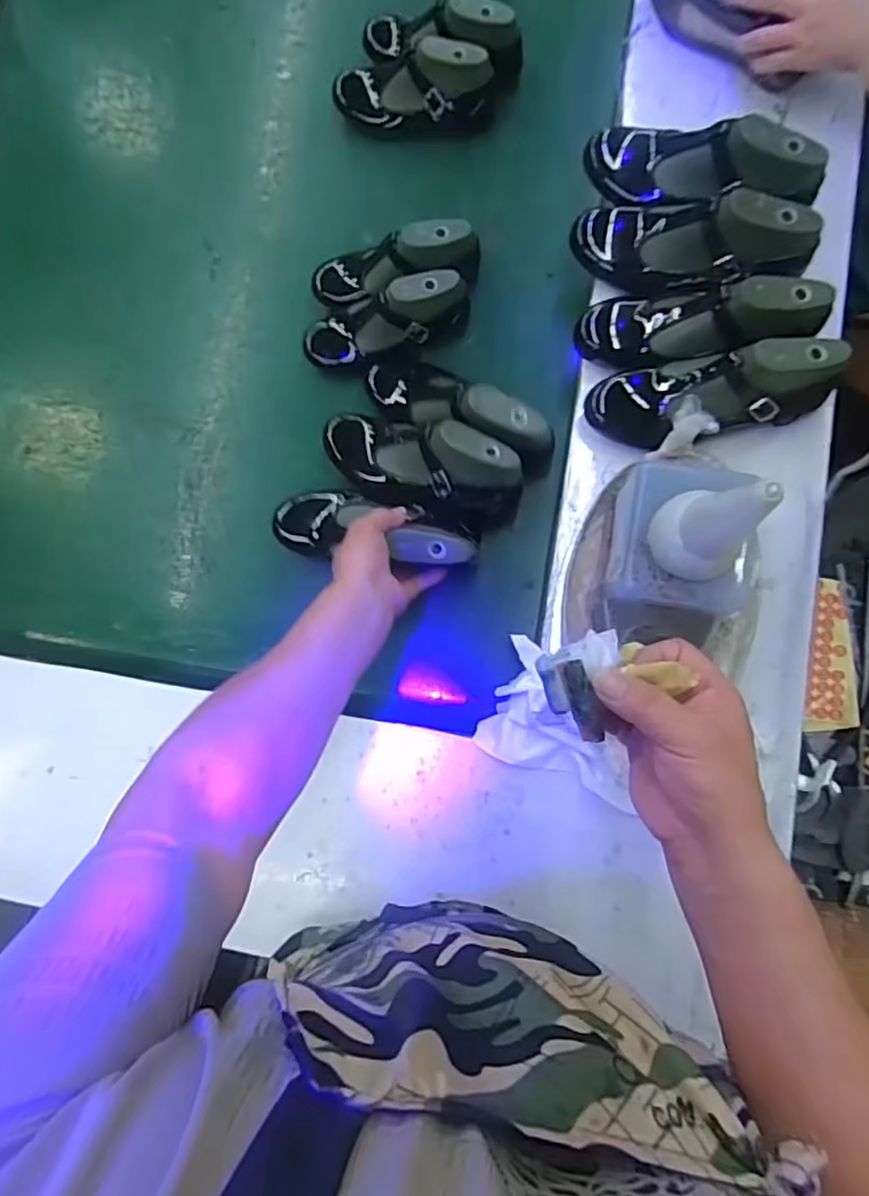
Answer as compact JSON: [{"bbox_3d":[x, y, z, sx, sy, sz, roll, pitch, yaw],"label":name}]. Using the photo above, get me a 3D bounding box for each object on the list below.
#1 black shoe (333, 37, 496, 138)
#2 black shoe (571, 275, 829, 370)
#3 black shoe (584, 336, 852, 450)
[{"bbox_3d":[-0.022,-0.597,0.749,0.206,0.087,0.063,3,83,6],"label":"black shoe"},{"bbox_3d":[0.248,-0.268,0.606,0.227,0.083,0.077,-1,83,20],"label":"black shoe"},{"bbox_3d":[0.264,-0.193,0.613,0.222,0.096,0.069,-5,82,19],"label":"black shoe"}]

